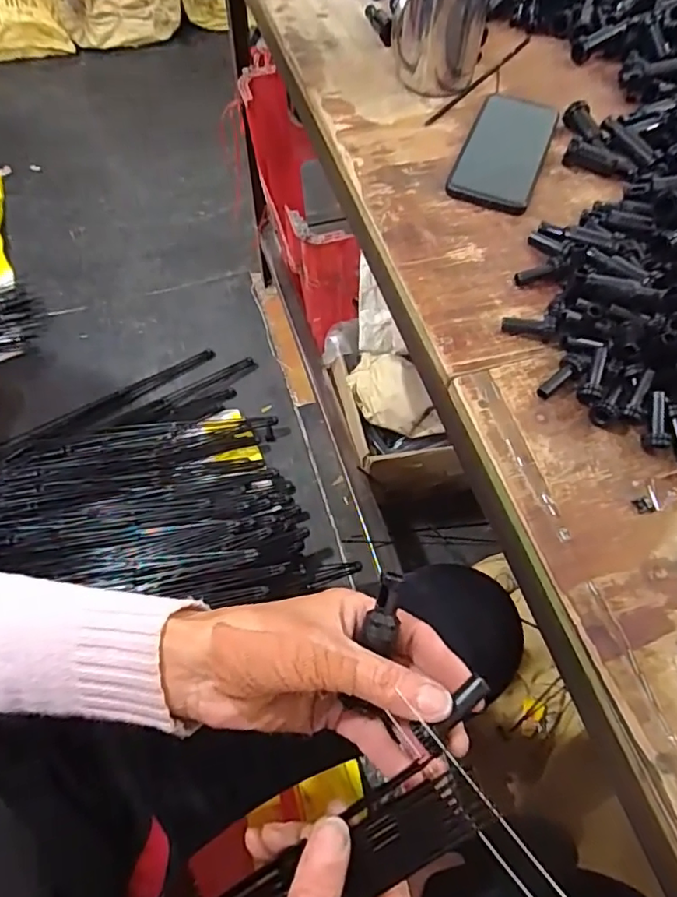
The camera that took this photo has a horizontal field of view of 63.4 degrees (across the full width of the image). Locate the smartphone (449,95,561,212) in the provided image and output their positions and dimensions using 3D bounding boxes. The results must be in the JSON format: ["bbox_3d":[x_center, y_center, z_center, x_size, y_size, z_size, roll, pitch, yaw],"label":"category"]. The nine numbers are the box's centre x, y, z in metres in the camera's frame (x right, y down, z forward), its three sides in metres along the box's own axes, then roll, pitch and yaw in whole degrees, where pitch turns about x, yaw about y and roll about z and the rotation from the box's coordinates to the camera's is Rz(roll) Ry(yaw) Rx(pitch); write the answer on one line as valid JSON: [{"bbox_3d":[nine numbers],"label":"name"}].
[{"bbox_3d":[0.157,-0.284,0.514,0.074,0.007,0.163,20,63,9],"label":"smartphone"}]

